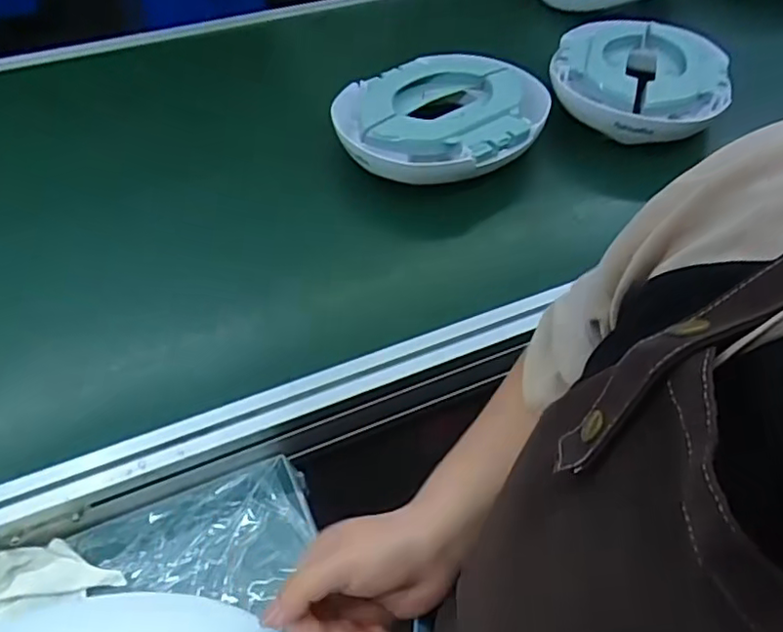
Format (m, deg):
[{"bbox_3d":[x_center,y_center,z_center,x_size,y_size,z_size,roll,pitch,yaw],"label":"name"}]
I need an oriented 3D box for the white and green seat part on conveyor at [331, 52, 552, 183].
[{"bbox_3d":[0.066,-0.274,0.861,0.271,0.068,0.220,-19,51,-14],"label":"white and green seat part on conveyor"}]

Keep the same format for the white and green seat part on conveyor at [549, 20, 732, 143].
[{"bbox_3d":[0.362,-0.357,0.921,0.241,0.067,0.270,9,50,10],"label":"white and green seat part on conveyor"}]

